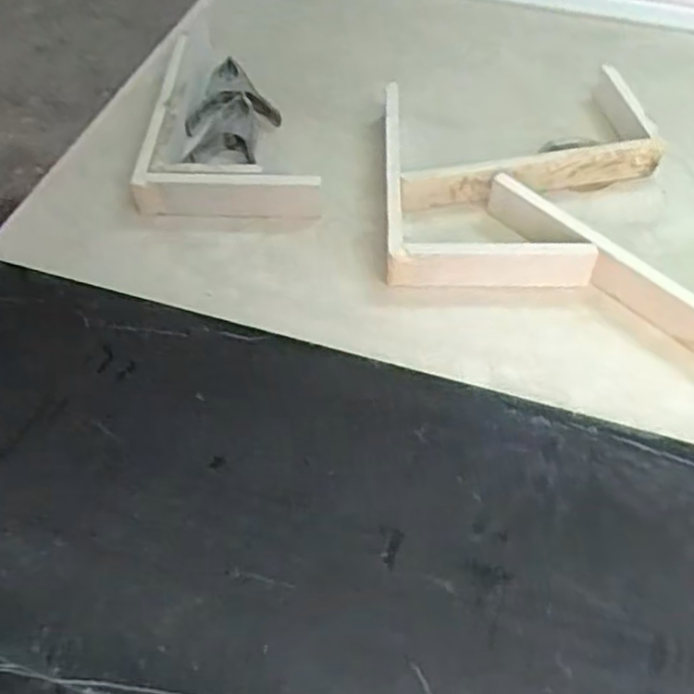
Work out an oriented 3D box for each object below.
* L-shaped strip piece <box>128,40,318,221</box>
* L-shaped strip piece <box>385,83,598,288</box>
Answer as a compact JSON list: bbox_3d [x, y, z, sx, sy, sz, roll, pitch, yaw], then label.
[{"bbox_3d":[-0.140,-0.285,0.943,0.219,0.060,0.313,0,53,0],"label":"L-shaped strip piece"},{"bbox_3d":[0.151,-0.181,0.847,0.217,0.062,0.272,0,53,0],"label":"L-shaped strip piece"}]

